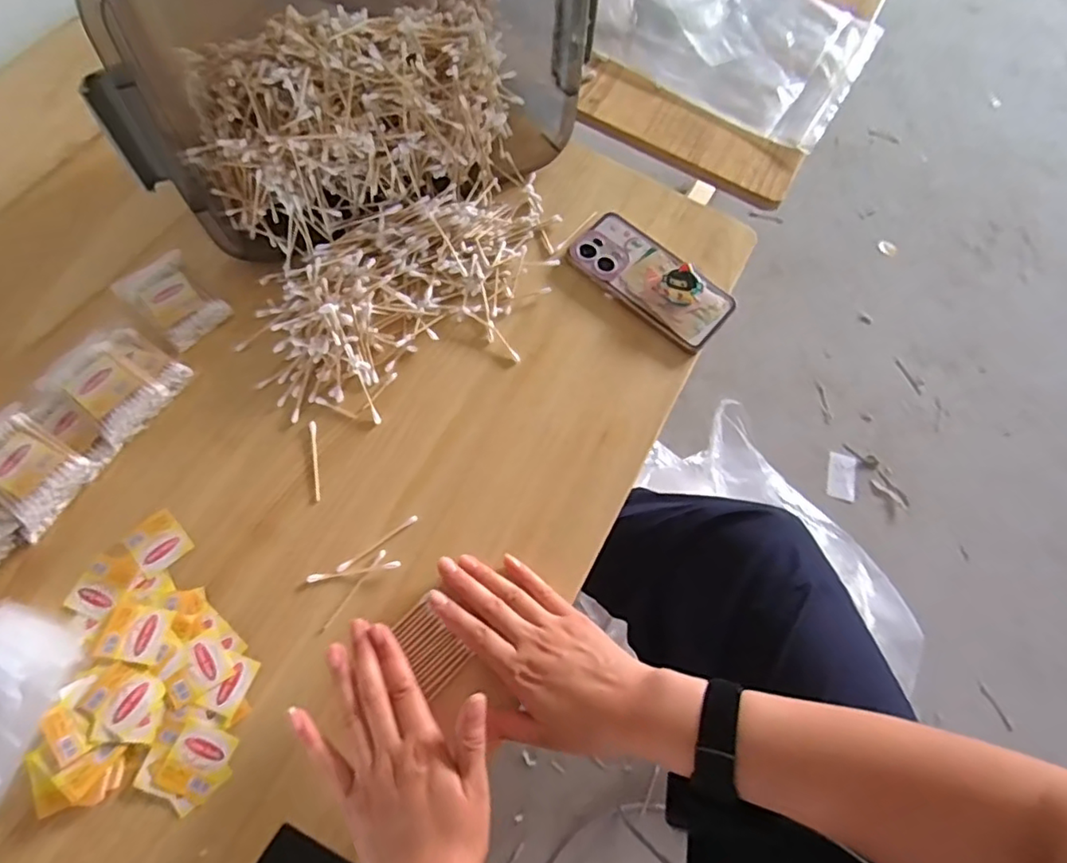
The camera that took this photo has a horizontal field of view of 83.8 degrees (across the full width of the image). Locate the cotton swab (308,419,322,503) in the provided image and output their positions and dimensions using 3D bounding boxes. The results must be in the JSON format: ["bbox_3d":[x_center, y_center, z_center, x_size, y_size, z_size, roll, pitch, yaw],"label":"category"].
[{"bbox_3d":[-0.182,0.024,0.497,0.006,0.004,0.070,-11,69,-7],"label":"cotton swab"}]

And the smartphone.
[{"bbox_3d":[0.116,-0.152,0.583,0.162,0.020,0.080,43,70,13],"label":"smartphone"}]

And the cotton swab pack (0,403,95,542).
[{"bbox_3d":[-0.392,0.028,0.457,0.087,0.034,0.065,34,69,9],"label":"cotton swab pack"}]

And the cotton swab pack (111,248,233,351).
[{"bbox_3d":[-0.319,-0.118,0.526,0.060,0.011,0.085,-42,76,-19],"label":"cotton swab pack"}]

